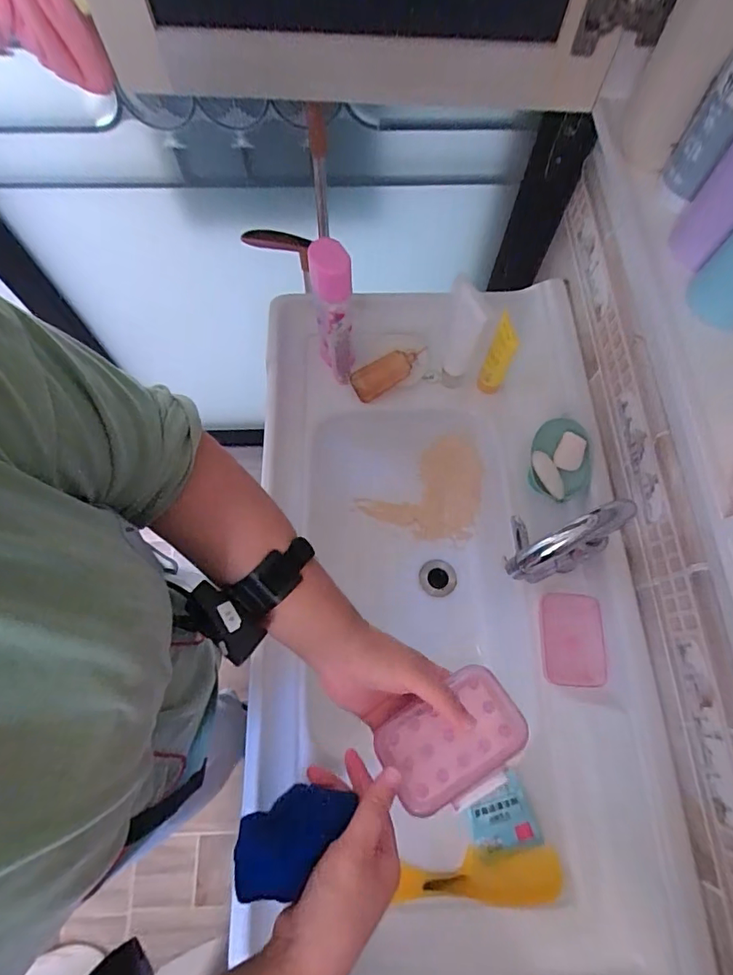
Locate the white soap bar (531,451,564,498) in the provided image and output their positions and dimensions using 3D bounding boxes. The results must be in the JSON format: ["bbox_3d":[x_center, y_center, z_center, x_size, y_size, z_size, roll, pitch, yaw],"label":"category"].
[{"bbox_3d":[0.243,-0.016,0.645,0.030,0.013,0.068,-27,86,-10],"label":"white soap bar"}]

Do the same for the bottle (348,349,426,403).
[{"bbox_3d":[0.031,-0.174,0.728,0.117,0.030,0.037,-28,70,20],"label":"bottle"}]

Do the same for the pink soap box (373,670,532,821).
[{"bbox_3d":[0.070,0.206,0.397,0.115,0.027,0.069,-31,73,-11],"label":"pink soap box"}]

